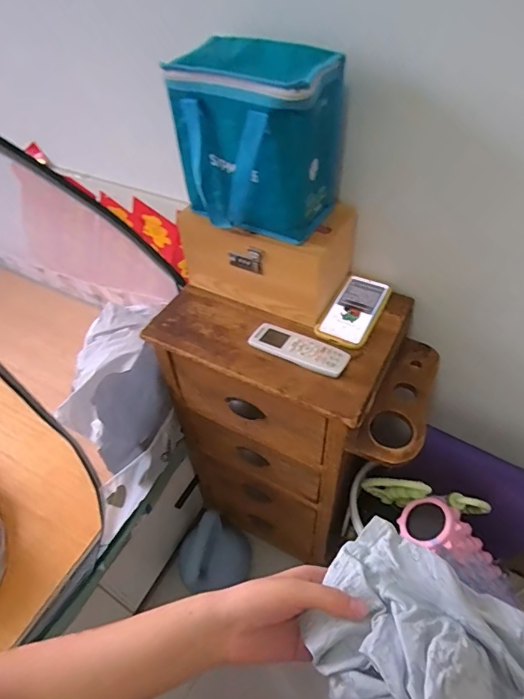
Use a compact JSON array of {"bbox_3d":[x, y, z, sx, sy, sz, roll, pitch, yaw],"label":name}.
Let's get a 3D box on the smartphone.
[{"bbox_3d":[0.162,-0.068,0.767,0.084,0.012,0.162,23,54,22],"label":"smartphone"}]

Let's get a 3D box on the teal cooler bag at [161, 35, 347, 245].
[{"bbox_3d":[-0.003,-0.297,0.642,0.197,0.213,0.179,29,56,26],"label":"teal cooler bag"}]

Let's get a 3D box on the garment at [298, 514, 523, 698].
[{"bbox_3d":[0.119,0.215,0.307,0.169,0.056,0.127,29,57,26],"label":"garment"}]

